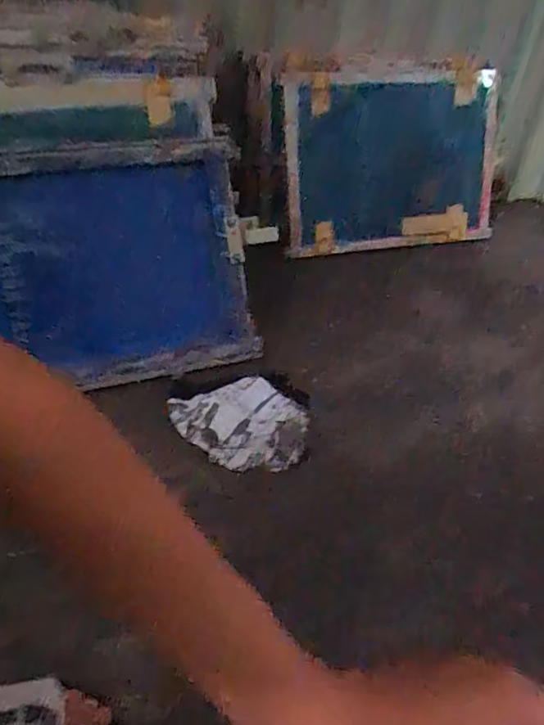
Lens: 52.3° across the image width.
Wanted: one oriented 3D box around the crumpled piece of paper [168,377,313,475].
[{"bbox_3d":[-0.058,0.094,0.906,0.232,0.065,0.161,6,39,3],"label":"crumpled piece of paper"}]

